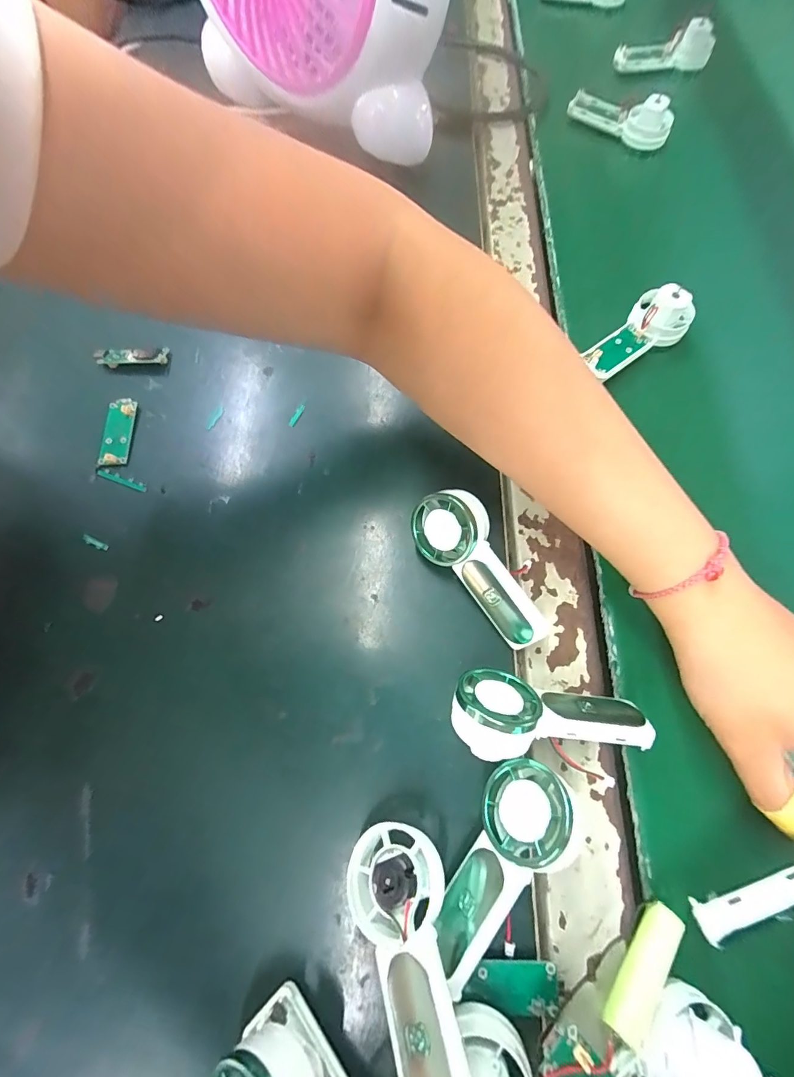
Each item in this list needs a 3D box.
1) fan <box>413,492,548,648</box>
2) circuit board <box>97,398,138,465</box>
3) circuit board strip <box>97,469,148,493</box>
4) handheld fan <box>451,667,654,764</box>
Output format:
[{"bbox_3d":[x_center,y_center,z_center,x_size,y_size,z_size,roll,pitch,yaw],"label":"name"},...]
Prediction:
[{"bbox_3d":[0.042,0.017,0.227,0.038,0.040,0.087,-25,70,-7],"label":"fan"},{"bbox_3d":[-0.189,-0.072,0.289,0.017,0.006,0.049,4,73,-13],"label":"circuit board"},{"bbox_3d":[-0.179,-0.038,0.279,0.036,0.005,0.006,20,70,10],"label":"circuit board strip"},{"bbox_3d":[0.072,0.084,0.200,0.090,0.040,0.038,3,69,4],"label":"handheld fan"}]

